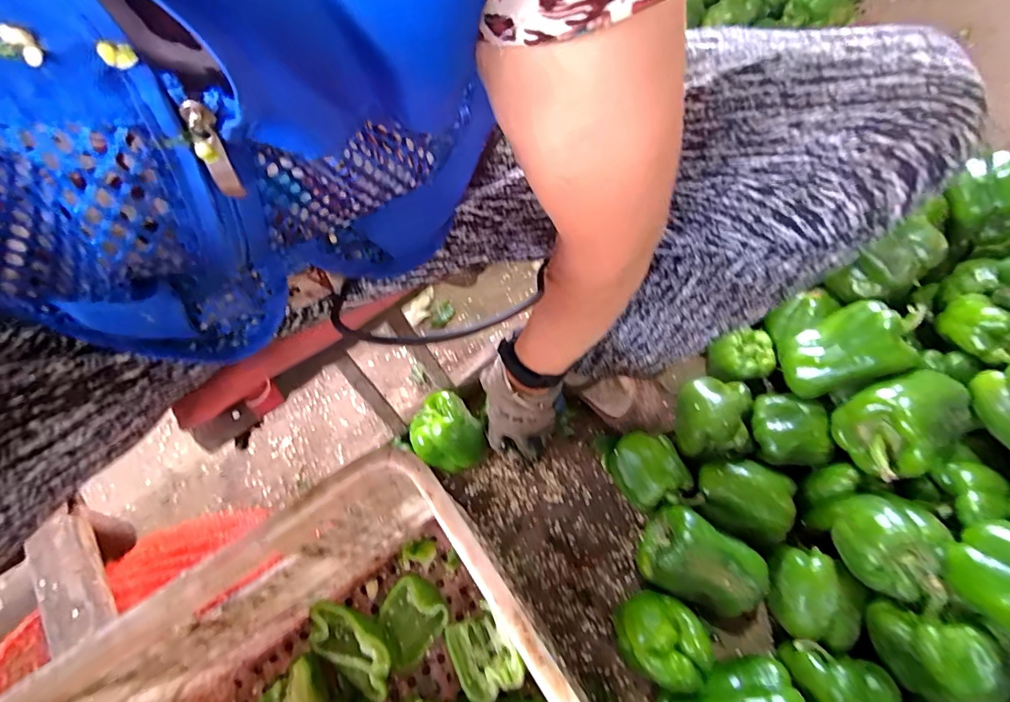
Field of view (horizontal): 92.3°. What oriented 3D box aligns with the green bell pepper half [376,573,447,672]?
[{"bbox_3d":[-0.108,0.301,0.543,0.070,0.034,0.080,38,71,12],"label":"green bell pepper half"}]

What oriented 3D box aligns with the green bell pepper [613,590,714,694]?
[{"bbox_3d":[0.161,0.302,0.515,0.085,0.087,0.078,1,68,-2],"label":"green bell pepper"}]

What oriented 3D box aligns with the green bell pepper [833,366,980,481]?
[{"bbox_3d":[0.415,0.072,0.499,0.118,0.072,0.088,-20,70,-10],"label":"green bell pepper"}]

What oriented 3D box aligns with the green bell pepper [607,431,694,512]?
[{"bbox_3d":[0.170,0.144,0.589,0.072,0.080,0.086,-17,69,-9],"label":"green bell pepper"}]

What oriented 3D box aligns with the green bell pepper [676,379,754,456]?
[{"bbox_3d":[0.251,0.075,0.580,0.087,0.057,0.084,1,68,-2],"label":"green bell pepper"}]

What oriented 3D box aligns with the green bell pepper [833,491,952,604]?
[{"bbox_3d":[0.361,0.181,0.453,0.069,0.067,0.085,11,68,2],"label":"green bell pepper"}]

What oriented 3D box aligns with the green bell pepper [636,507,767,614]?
[{"bbox_3d":[0.216,0.234,0.530,0.116,0.082,0.078,26,69,8],"label":"green bell pepper"}]

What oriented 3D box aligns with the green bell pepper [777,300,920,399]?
[{"bbox_3d":[0.371,0.002,0.546,0.086,0.103,0.083,1,68,-2],"label":"green bell pepper"}]

